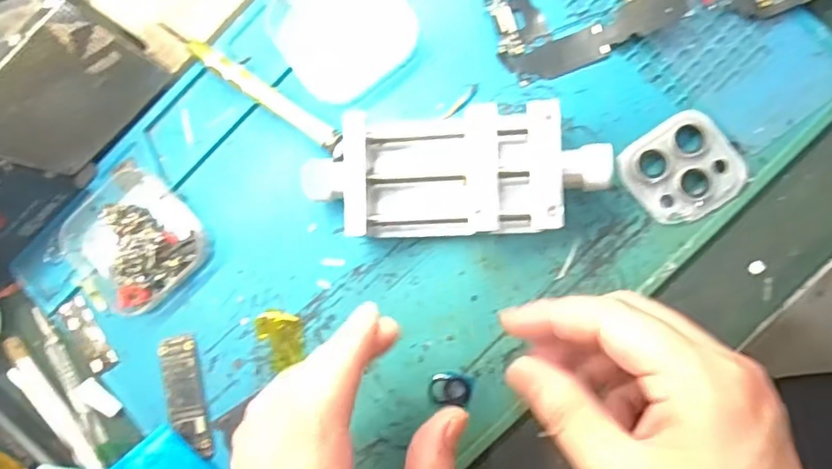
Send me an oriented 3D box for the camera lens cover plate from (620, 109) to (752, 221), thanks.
[{"bbox_3d":[0.124,-0.031,0.269,0.046,0.008,0.046,-37,82,5],"label":"camera lens cover plate"}]

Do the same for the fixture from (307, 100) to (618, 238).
[{"bbox_3d":[0.018,-0.028,0.273,0.135,0.030,0.057,-1,86,8],"label":"fixture"}]

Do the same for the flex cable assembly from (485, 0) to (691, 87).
[{"bbox_3d":[0.079,-0.112,0.276,0.085,0.011,0.061,-13,95,17],"label":"flex cable assembly"}]

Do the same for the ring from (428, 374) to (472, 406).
[{"bbox_3d":[0.016,0.076,0.282,0.020,0.004,0.015,8,88,9],"label":"ring"}]

